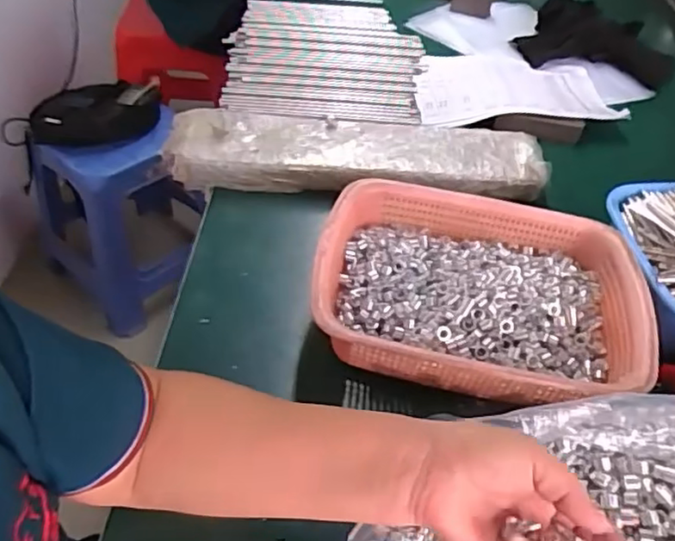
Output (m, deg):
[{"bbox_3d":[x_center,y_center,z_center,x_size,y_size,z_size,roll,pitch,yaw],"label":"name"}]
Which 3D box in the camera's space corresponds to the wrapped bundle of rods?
[{"bbox_3d":[0.029,-0.146,0.753,0.447,0.042,0.112,3,46,-3],"label":"wrapped bundle of rods"}]

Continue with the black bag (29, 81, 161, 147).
[{"bbox_3d":[-0.501,-0.336,1.282,0.257,0.076,0.151,-12,49,-18],"label":"black bag"}]

